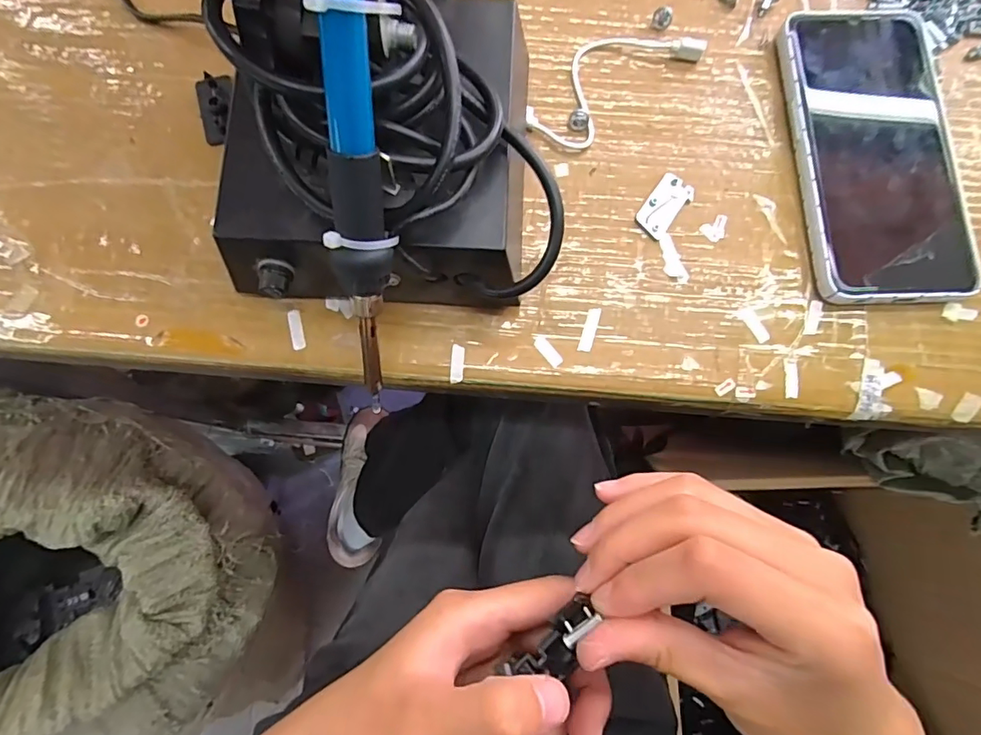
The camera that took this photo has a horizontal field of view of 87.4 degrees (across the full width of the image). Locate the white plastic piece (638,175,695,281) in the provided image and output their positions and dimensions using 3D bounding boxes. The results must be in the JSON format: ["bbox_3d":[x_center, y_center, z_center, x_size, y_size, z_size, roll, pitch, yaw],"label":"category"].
[{"bbox_3d":[0.091,-0.073,0.266,0.027,0.004,0.056,7,79,0],"label":"white plastic piece"}]

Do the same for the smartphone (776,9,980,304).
[{"bbox_3d":[0.201,-0.115,0.272,0.078,0.014,0.164,-1,79,-1],"label":"smartphone"}]

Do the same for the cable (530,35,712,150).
[{"bbox_3d":[0.064,-0.160,0.282,0.102,0.009,0.047,-39,82,-8],"label":"cable"}]

